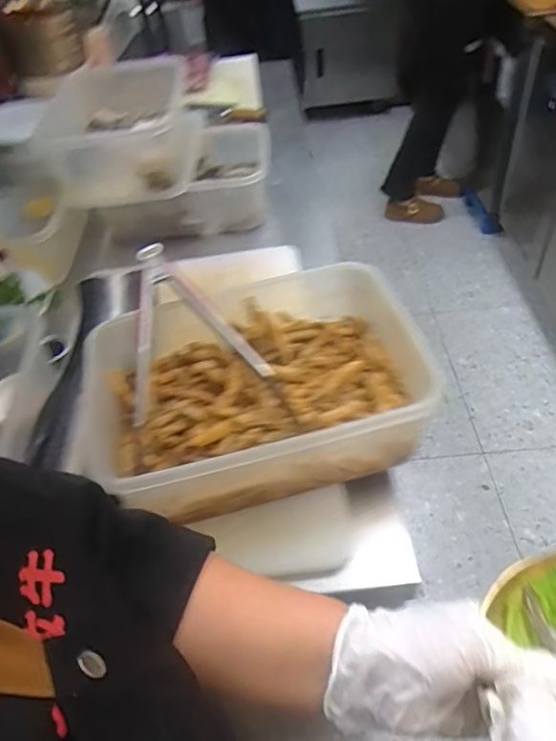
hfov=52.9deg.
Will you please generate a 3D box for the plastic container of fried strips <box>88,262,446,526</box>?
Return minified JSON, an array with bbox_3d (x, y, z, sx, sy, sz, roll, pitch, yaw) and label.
[{"bbox_3d":[-0.020,0.021,0.632,0.367,0.104,0.243,-13,47,-6],"label":"plastic container of fried strips"}]

